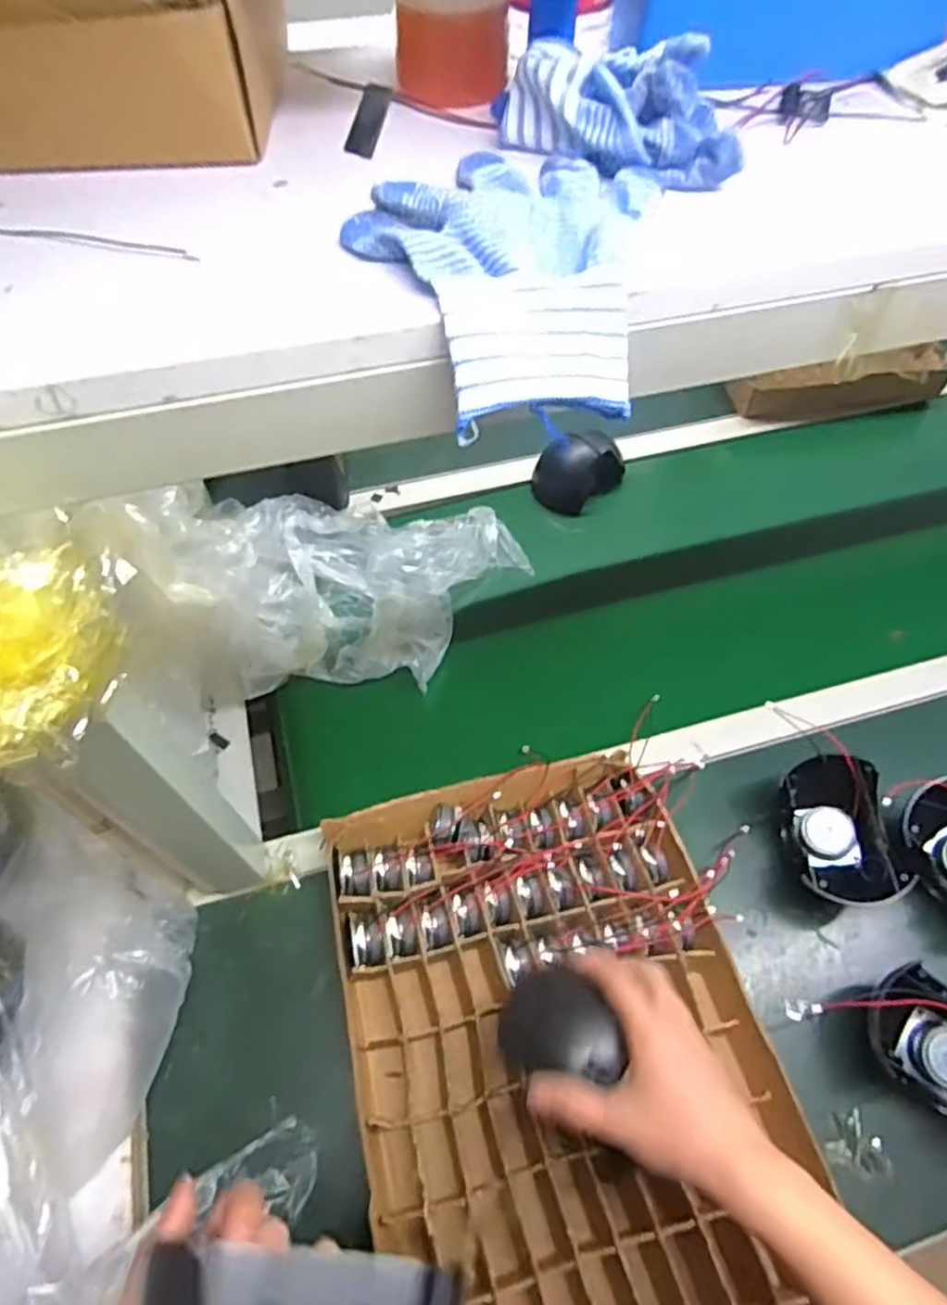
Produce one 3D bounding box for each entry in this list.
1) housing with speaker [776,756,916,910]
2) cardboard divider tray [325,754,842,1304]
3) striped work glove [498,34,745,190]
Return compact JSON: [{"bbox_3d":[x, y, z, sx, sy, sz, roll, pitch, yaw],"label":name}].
[{"bbox_3d":[0.333,0.170,0.641,0.085,0.074,0.128,-1,58,-1],"label":"housing with speaker"},{"bbox_3d":[0.075,0.327,0.551,0.326,0.057,0.470,-11,58,-7],"label":"cardboard divider tray"},{"bbox_3d":[0.071,-0.281,0.350,0.151,0.045,0.069,36,64,20],"label":"striped work glove"}]

